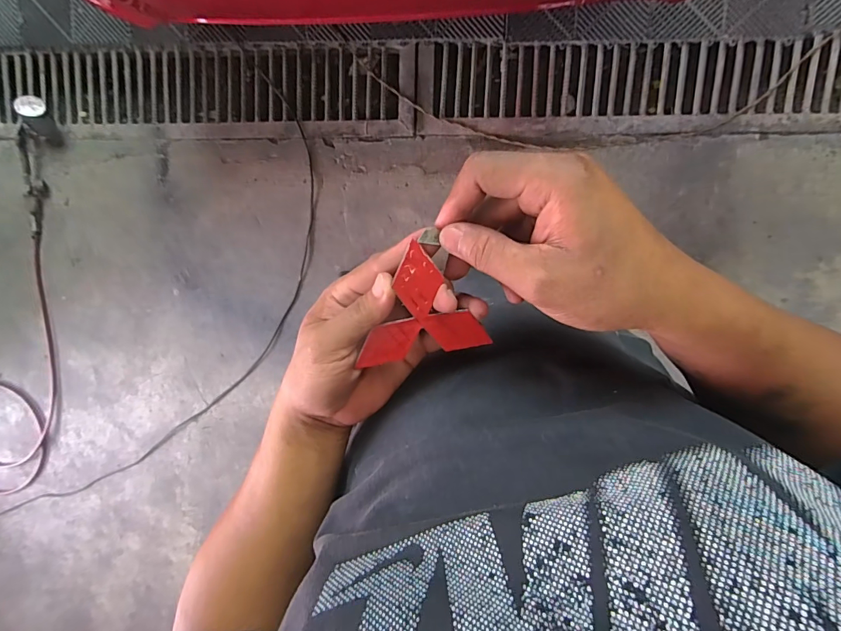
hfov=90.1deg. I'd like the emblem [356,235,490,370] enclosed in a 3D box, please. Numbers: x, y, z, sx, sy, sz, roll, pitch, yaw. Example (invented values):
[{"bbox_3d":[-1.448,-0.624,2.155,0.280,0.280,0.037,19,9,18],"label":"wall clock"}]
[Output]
[{"bbox_3d":[-0.006,0.009,0.272,0.073,0.004,0.084,-36,119,7],"label":"emblem"}]

